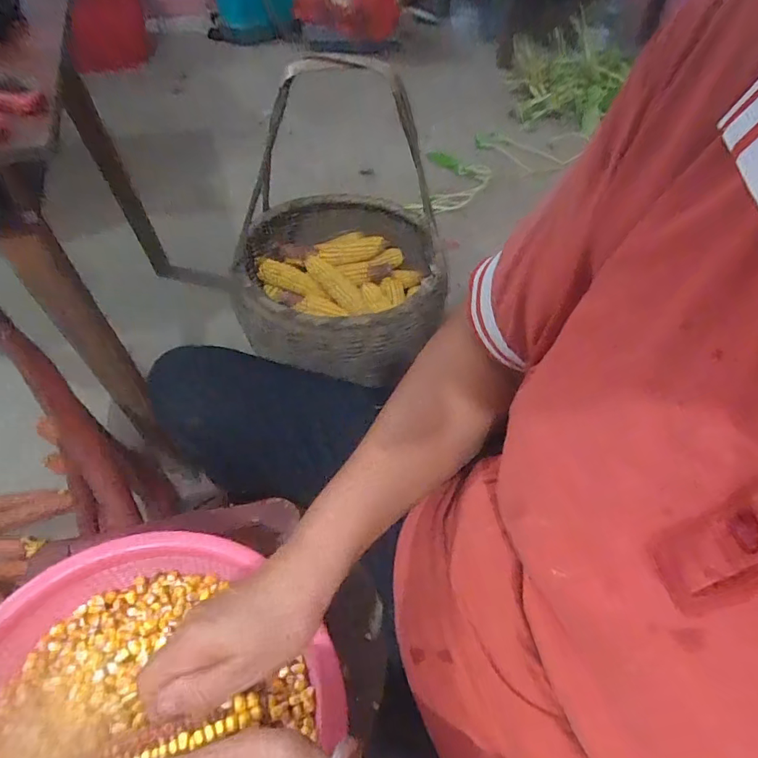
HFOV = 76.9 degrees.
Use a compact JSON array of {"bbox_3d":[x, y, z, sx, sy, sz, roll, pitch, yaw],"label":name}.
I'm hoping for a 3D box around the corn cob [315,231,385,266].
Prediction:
[{"bbox_3d":[-0.062,-0.279,1.033,0.148,0.050,0.062,-16,57,-16],"label":"corn cob"}]

